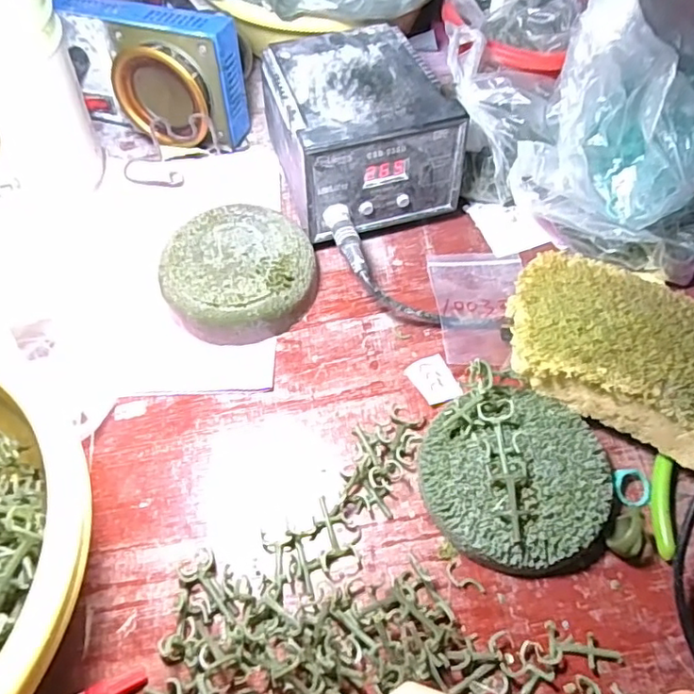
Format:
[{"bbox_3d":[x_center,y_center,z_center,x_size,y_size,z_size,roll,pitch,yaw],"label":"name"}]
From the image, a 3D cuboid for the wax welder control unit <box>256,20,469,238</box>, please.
[{"bbox_3d":[0.005,-0.162,0.434,0.117,0.093,0.141,-17,61,-10],"label":"wax welder control unit"}]

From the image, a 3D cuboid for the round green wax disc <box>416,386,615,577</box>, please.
[{"bbox_3d":[0.096,0.074,0.327,0.101,0.030,0.100,0,59,0],"label":"round green wax disc"}]

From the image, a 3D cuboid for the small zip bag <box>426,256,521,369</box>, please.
[{"bbox_3d":[0.094,-0.031,0.403,0.063,0.014,0.096,0,56,1],"label":"small zip bag"}]

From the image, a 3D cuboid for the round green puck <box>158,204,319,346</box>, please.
[{"bbox_3d":[-0.073,-0.050,0.400,0.101,0.037,0.095,0,59,0],"label":"round green puck"}]

